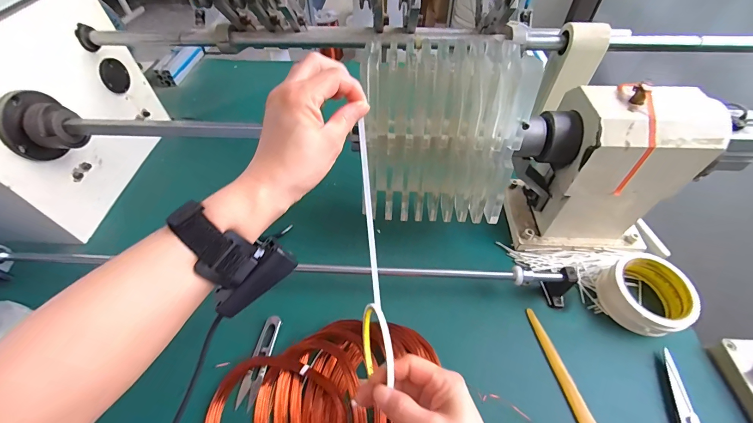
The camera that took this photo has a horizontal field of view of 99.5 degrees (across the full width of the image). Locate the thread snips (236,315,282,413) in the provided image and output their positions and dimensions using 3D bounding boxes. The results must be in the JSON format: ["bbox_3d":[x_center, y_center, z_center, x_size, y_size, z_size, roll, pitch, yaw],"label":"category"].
[{"bbox_3d":[-0.138,0.175,0.379,0.022,0.007,0.101,8,53,6],"label":"thread snips"}]

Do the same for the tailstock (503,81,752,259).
[{"bbox_3d":[0.299,-0.048,0.419,0.251,0.215,0.112,3,52,3],"label":"tailstock"}]

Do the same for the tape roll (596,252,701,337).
[{"bbox_3d":[0.340,0.105,0.403,0.087,0.048,0.090,0,52,0],"label":"tape roll"}]

